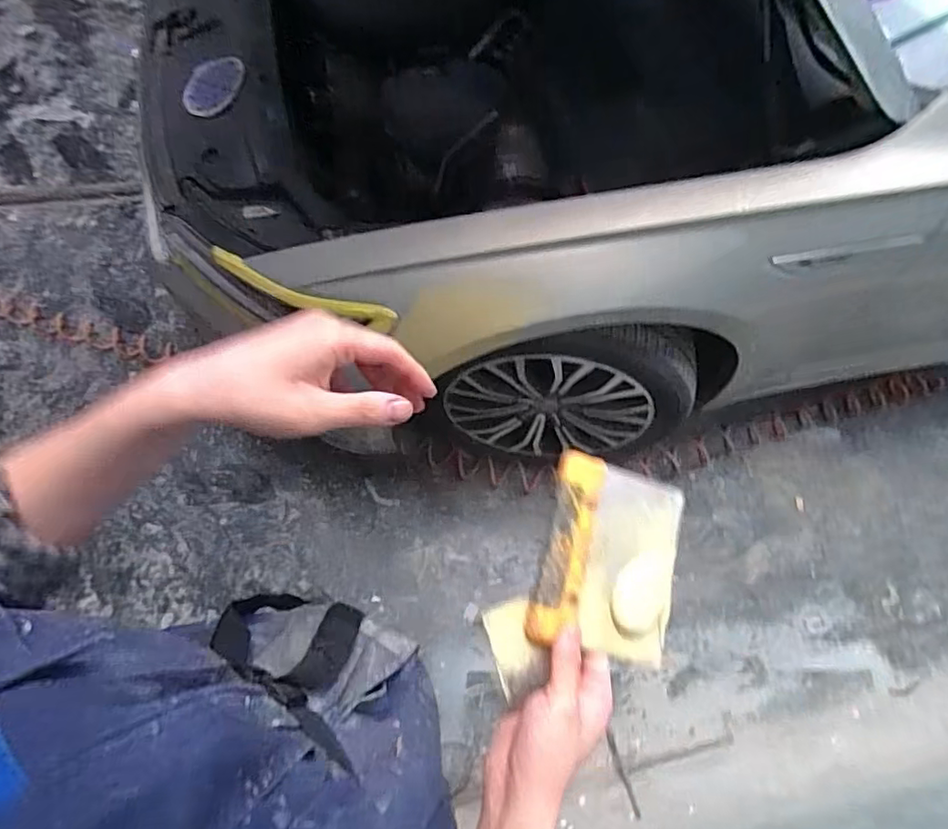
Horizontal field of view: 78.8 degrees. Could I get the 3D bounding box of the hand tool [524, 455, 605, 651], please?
[{"bbox_3d":[0.074,0.105,0.466,0.039,0.023,0.152,15,72,5],"label":"hand tool"}]

